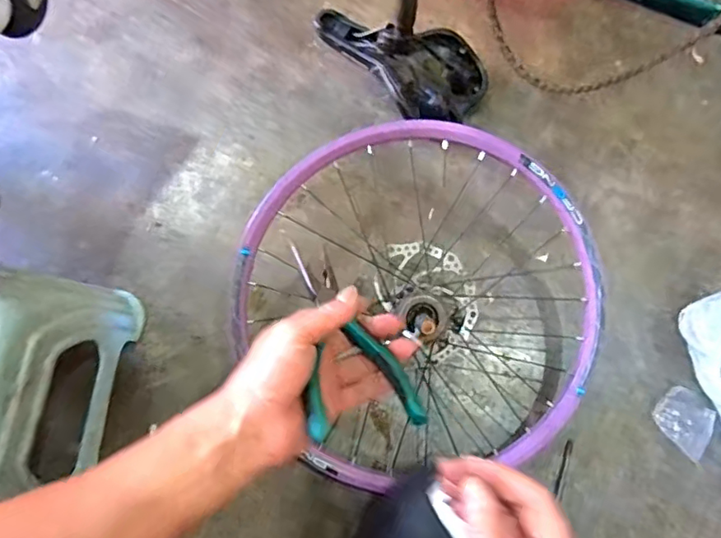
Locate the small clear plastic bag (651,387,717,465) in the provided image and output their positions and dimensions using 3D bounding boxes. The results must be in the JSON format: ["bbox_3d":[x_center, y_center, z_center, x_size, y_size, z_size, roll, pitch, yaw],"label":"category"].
[{"bbox_3d":[0.401,0.186,0.686,0.070,0.026,0.072,-44,81,-10],"label":"small clear plastic bag"}]

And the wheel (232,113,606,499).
[{"bbox_3d":[0.075,0.038,0.637,0.401,0.108,0.401,0,84,2],"label":"wheel"}]

